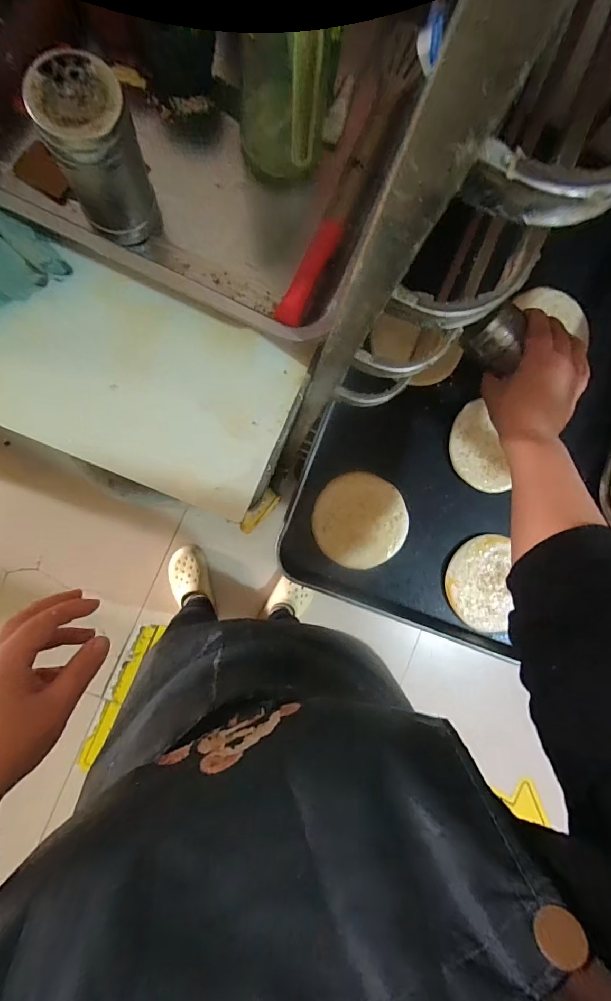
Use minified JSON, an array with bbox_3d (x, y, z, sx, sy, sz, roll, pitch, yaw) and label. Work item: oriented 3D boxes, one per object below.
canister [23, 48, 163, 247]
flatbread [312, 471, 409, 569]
[{"bbox_3d":[-0.156,-0.263,0.323,0.059,0.106,0.055,-22,91,-6],"label":"canister"},{"bbox_3d":[0.070,0.025,0.520,0.118,0.008,0.112,0,89,-6],"label":"flatbread"}]

